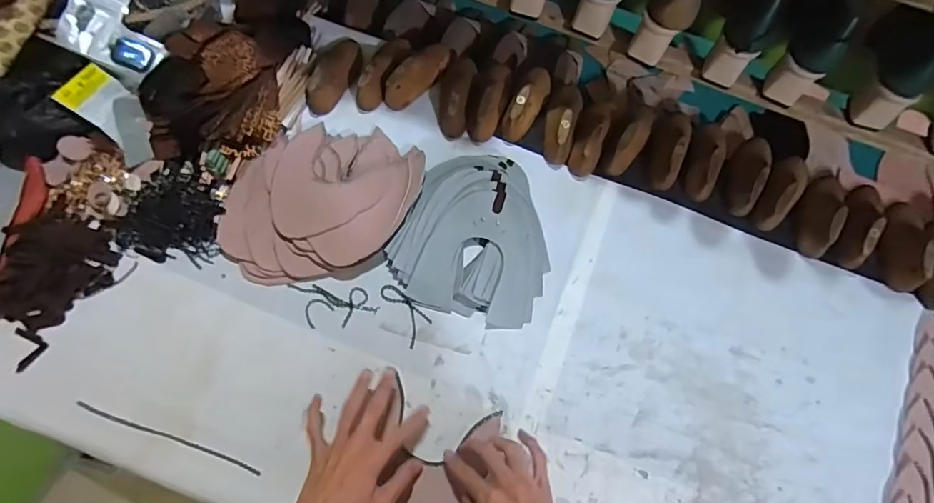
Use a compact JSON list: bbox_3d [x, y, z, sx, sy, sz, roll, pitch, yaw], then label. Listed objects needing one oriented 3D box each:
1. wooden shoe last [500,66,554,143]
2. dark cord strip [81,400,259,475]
[{"bbox_3d":[0.092,-0.233,0.758,0.048,0.051,0.139,25,70,6],"label":"wooden shoe last"},{"bbox_3d":[-0.346,0.215,0.587,0.229,0.005,0.008,18,70,4],"label":"dark cord strip"}]

